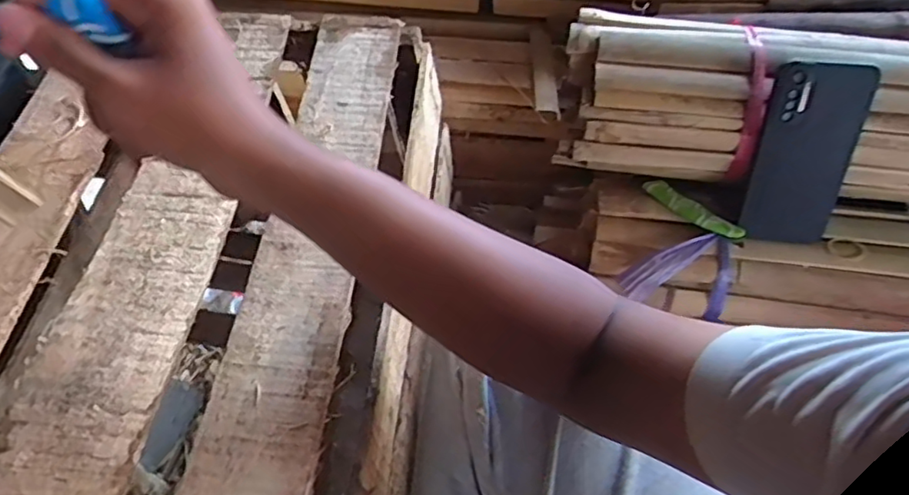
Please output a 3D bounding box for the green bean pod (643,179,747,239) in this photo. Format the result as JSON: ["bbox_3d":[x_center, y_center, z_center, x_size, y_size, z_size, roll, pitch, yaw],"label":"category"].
[{"bbox_3d":[0.222,-0.035,0.573,0.098,0.021,0.018,36,61,21],"label":"green bean pod"}]

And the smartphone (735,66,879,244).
[{"bbox_3d":[0.312,-0.076,0.544,0.086,0.179,0.015,2,42,5],"label":"smartphone"}]

